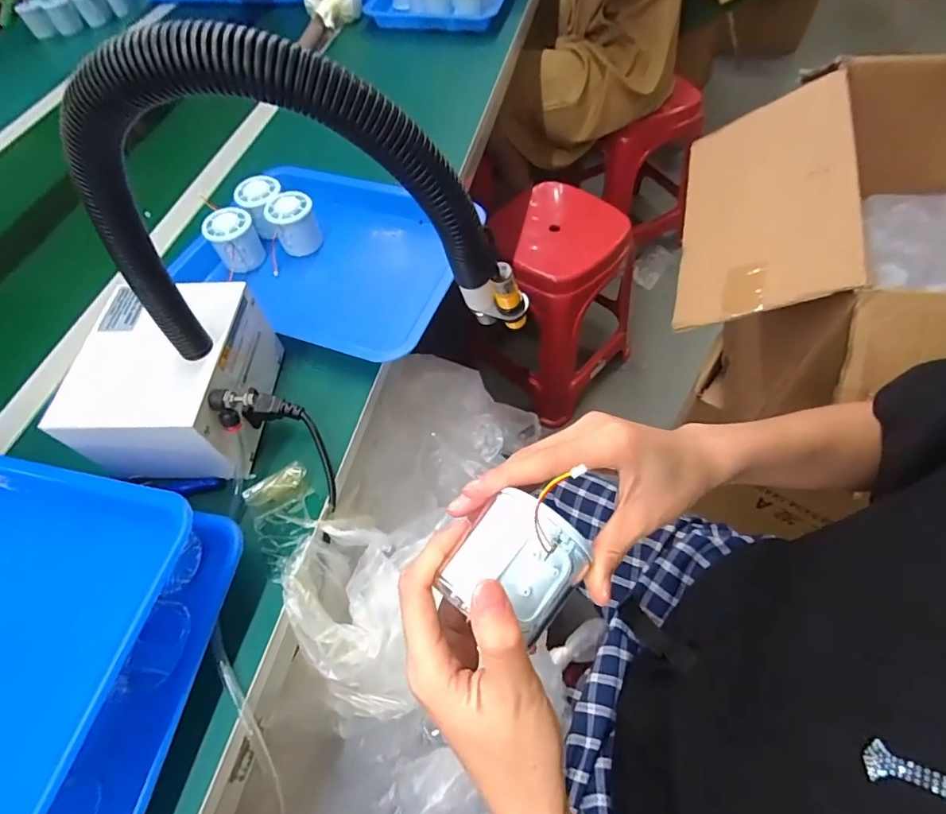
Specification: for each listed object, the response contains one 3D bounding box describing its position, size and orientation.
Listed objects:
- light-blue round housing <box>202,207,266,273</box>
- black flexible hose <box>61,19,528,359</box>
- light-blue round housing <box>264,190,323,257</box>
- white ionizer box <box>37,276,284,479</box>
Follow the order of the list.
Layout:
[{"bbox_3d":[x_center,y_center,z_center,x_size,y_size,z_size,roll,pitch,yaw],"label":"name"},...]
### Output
[{"bbox_3d":[-0.288,-0.203,0.608,0.052,0.055,0.049,-2,58,4],"label":"light-blue round housing"},{"bbox_3d":[-0.110,-0.114,0.311,0.277,0.212,0.028,-1,58,4],"label":"black flexible hose"},{"bbox_3d":[-0.220,-0.226,0.618,0.056,0.057,0.055,-20,59,-8],"label":"light-blue round housing"},{"bbox_3d":[-0.269,-0.025,0.466,0.135,0.099,0.157,-1,58,4],"label":"white ionizer box"}]

